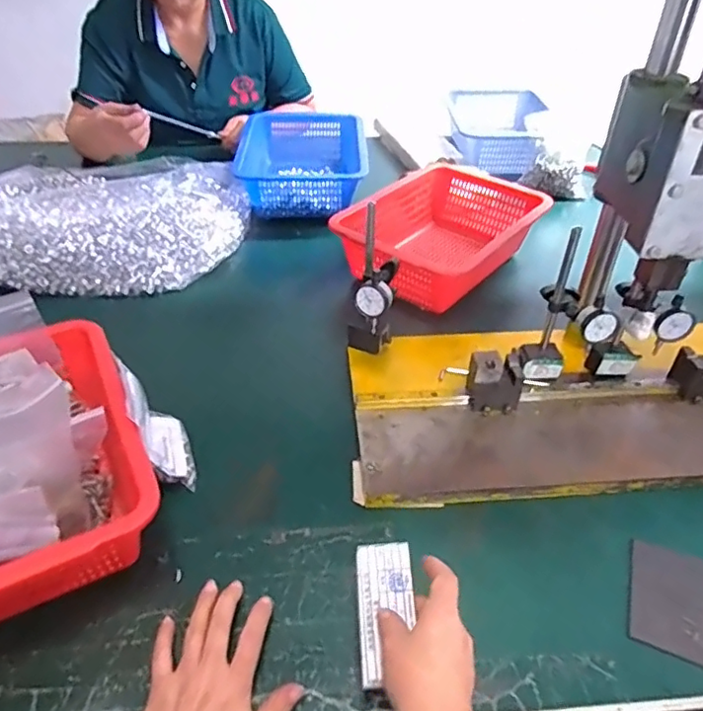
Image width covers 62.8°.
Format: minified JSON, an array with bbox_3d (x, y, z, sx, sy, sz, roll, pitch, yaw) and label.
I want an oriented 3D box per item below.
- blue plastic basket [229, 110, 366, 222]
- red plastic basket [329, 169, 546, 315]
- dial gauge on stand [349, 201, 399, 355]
[{"bbox_3d":[-0.088,-0.380,1.125,0.234,0.091,0.337,2,38,2],"label":"blue plastic basket"},{"bbox_3d":[0.132,-0.170,0.904,0.243,0.124,0.336,26,45,29],"label":"red plastic basket"},{"bbox_3d":[0.023,-0.068,0.665,0.053,0.175,0.076,5,39,6],"label":"dial gauge on stand"}]

